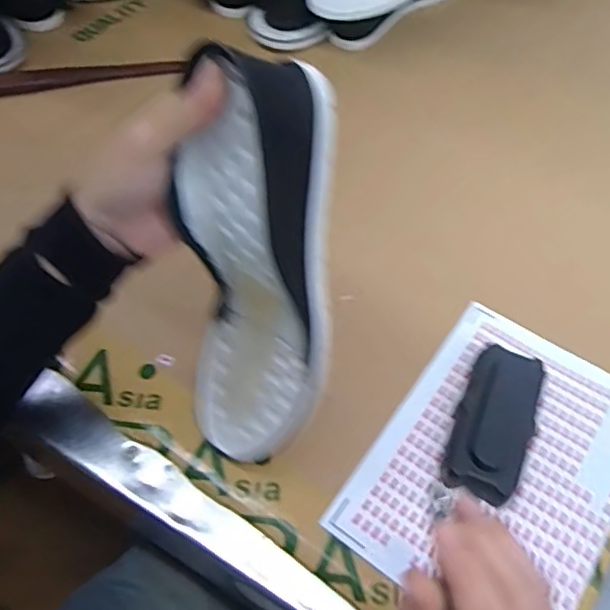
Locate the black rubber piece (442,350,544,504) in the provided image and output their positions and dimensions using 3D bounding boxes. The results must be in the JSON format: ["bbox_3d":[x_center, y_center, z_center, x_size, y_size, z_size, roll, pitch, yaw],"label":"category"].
[{"bbox_3d":[0.129,0.080,0.398,0.047,0.023,0.105,22,60,11],"label":"black rubber piece"}]

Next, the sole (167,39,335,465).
[{"bbox_3d":[-0.027,-0.011,0.333,0.085,0.241,0.061,8,35,3],"label":"sole"}]

